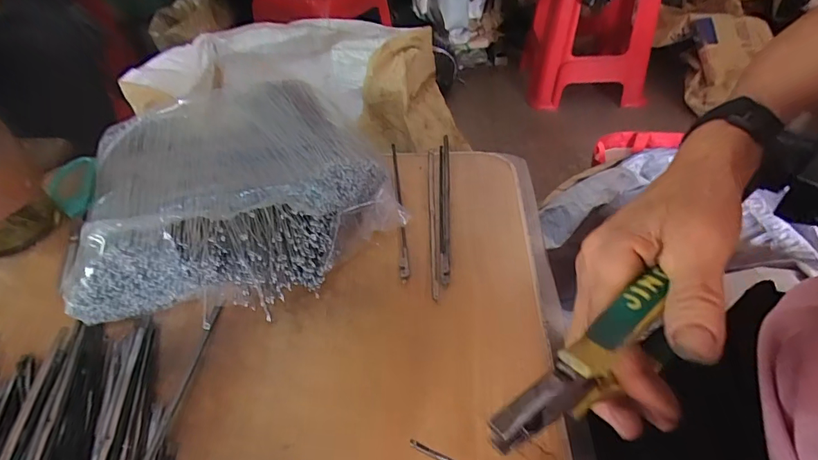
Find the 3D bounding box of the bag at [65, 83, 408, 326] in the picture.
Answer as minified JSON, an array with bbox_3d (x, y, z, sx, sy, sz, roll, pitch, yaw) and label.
[{"bbox_3d":[-0.137,-0.035,0.357,0.220,0.069,0.223,-17,46,-11],"label":"bag"}]

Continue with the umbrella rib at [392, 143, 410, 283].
[{"bbox_3d":[-0.009,-0.027,0.375,0.007,0.010,0.173,-6,45,0],"label":"umbrella rib"}]

